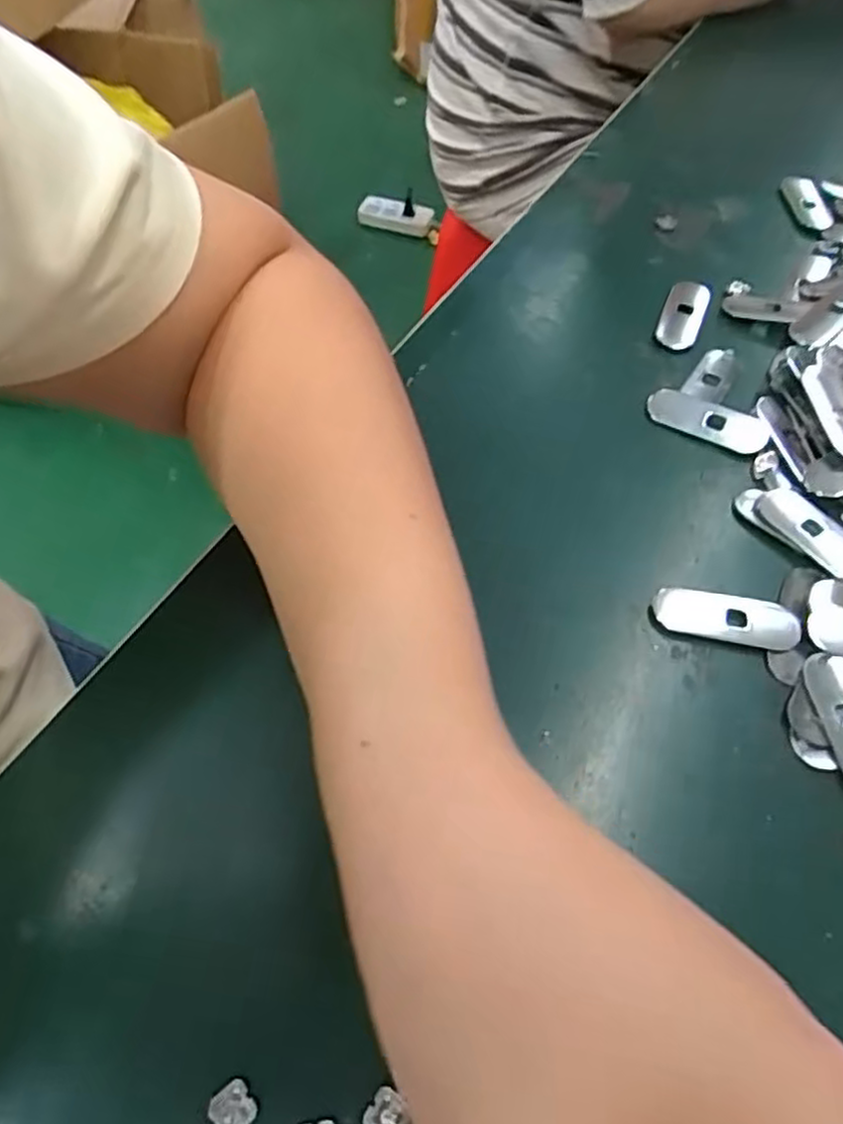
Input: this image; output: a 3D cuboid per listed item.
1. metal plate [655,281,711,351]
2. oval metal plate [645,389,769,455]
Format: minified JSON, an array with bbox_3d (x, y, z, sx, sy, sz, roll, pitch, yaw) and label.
[{"bbox_3d":[0.128,-0.122,0.347,0.020,0.004,0.049,21,59,13],"label":"metal plate"},{"bbox_3d":[0.124,-0.062,0.309,0.051,0.004,0.020,29,61,17],"label":"oval metal plate"}]

